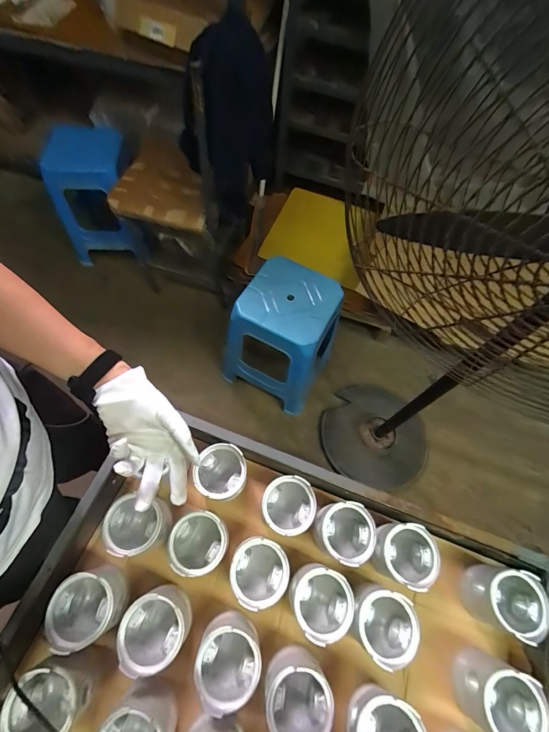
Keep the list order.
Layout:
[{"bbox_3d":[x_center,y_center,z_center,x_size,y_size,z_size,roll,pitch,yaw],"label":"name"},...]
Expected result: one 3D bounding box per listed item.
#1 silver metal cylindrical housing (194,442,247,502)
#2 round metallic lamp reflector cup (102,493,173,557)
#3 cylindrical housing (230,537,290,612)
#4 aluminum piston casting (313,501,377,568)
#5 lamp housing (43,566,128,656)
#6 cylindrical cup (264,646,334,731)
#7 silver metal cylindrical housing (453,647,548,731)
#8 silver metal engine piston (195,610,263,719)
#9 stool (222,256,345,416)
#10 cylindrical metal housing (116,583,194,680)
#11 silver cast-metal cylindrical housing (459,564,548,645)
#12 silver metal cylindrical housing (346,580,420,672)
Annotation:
[{"bbox_3d":[-0.088,0.185,0.555,0.076,0.089,0.083,1,64,-3],"label":"silver metal cylindrical housing"},{"bbox_3d":[-0.210,0.247,0.507,0.084,0.069,0.078,-7,64,-6],"label":"round metallic lamp reflector cup"},{"bbox_3d":[-0.022,0.310,0.495,0.082,0.073,0.083,1,64,-3],"label":"cylindrical housing"},{"bbox_3d":[0.111,0.268,0.527,0.085,0.076,0.084,1,64,-3],"label":"aluminum piston casting"},{"bbox_3d":[-0.261,0.341,0.464,0.085,0.083,0.084,-14,66,-10],"label":"lamp housing"},{"bbox_3d":[0.031,0.441,0.433,0.082,0.073,0.086,1,64,-3],"label":"cylindrical cup"},{"bbox_3d":[0.312,0.466,0.455,0.082,0.083,0.088,1,64,-3],"label":"silver metal cylindrical housing"},{"bbox_3d":[-0.063,0.405,0.448,0.081,0.074,0.083,1,64,-3],"label":"silver metal engine piston"},{"bbox_3d":[0.030,-0.104,1.180,0.321,0.413,0.317,28,66,10],"label":"stool"},{"bbox_3d":[-0.165,0.366,0.458,0.084,0.075,0.083,1,64,-3],"label":"cylindrical metal housing"},{"bbox_3d":[0.355,0.362,0.507,0.078,0.086,0.087,22,65,8],"label":"silver cast-metal cylindrical housing"},{"bbox_3d":[0.154,0.381,0.489,0.083,0.098,0.084,1,64,-3],"label":"silver metal cylindrical housing"}]

